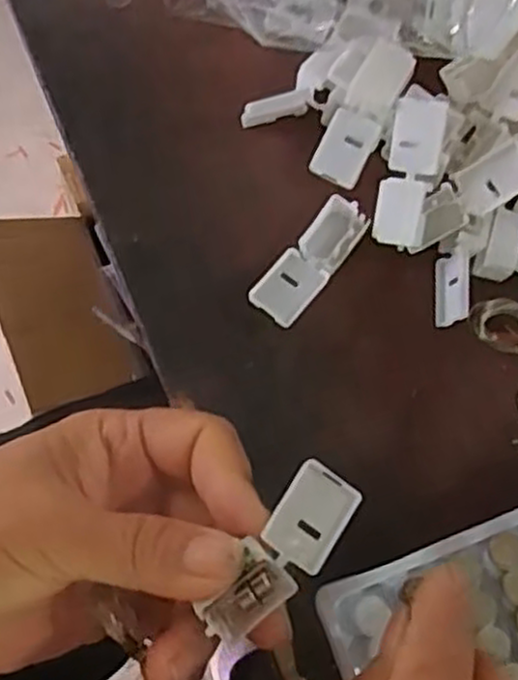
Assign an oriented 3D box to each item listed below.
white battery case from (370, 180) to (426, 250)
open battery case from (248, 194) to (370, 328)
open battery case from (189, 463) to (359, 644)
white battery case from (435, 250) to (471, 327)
[{"bbox_3d":[0.054,-0.049,0.290,0.018,0.008,0.025,11,103,19],"label":"white battery case"},{"bbox_3d":[0.019,-0.030,0.291,0.019,0.013,0.055,36,78,8],"label":"open battery case"},{"bbox_3d":[0.007,0.061,0.216,0.020,0.006,0.054,38,77,9],"label":"open battery case"},{"bbox_3d":[0.075,-0.019,0.291,0.012,0.012,0.027,5,76,1],"label":"white battery case"}]

